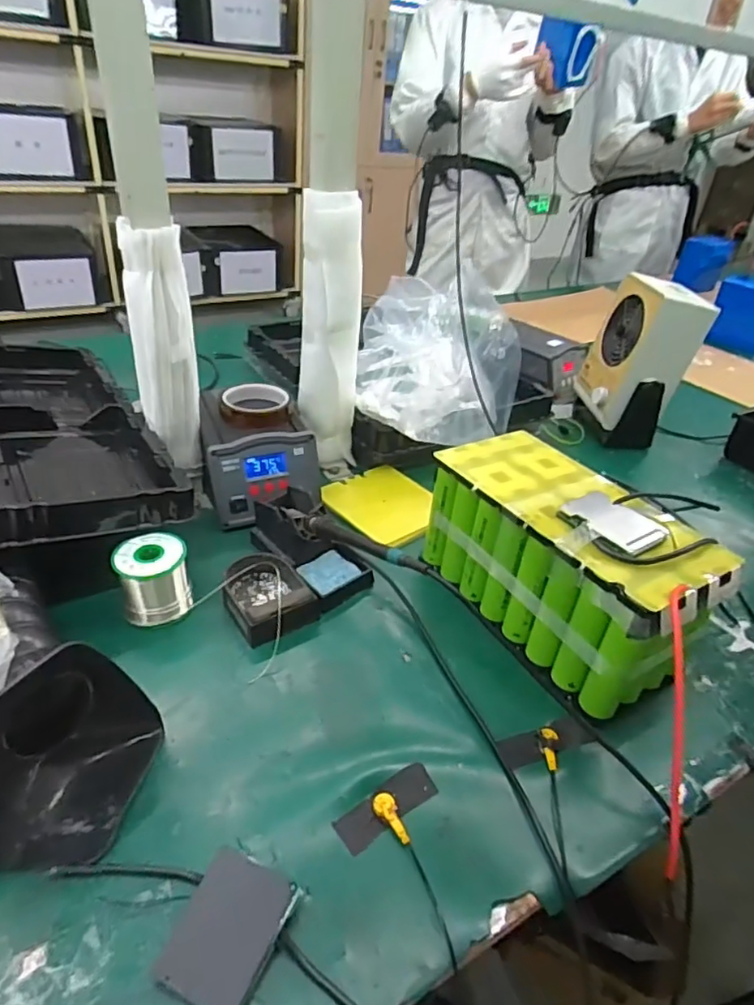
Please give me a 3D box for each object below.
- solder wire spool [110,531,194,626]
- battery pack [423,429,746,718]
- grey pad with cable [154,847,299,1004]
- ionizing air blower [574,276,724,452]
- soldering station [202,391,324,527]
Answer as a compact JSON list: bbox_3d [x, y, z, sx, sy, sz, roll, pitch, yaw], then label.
[{"bbox_3d":[-0.230,0.077,0.626,0.069,0.070,0.061,-11,39,-23],"label":"solder wire spool"},{"bbox_3d":[0.187,0.054,0.623,0.145,0.149,0.283,-18,42,-31],"label":"battery pack"},{"bbox_3d":[-0.098,0.278,0.393,0.064,0.005,0.082,14,47,23],"label":"grey pad with cable"},{"bbox_3d":[0.431,-0.236,1.020,0.125,0.251,0.150,0,36,-9],"label":"ionizing air blower"},{"bbox_3d":[-0.150,-0.063,0.772,0.141,0.100,0.161,-3,36,-13],"label":"soldering station"}]

